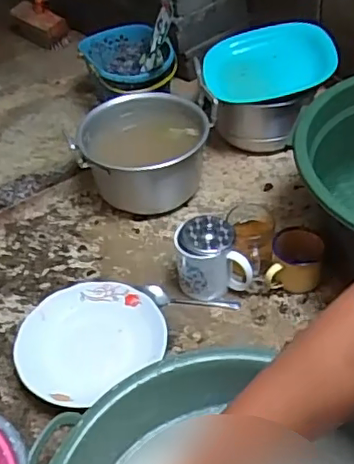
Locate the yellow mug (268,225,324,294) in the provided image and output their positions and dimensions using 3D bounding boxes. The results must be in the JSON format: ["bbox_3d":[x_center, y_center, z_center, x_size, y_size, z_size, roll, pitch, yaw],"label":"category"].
[{"bbox_3d":[0.173,0.044,0.823,0.072,0.065,0.077,7,46,14],"label":"yellow mug"}]

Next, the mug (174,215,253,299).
[{"bbox_3d":[0.050,0.038,0.819,0.099,0.103,0.073,-10,44,-4],"label":"mug"}]

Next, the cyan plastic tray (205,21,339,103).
[{"bbox_3d":[0.165,-0.306,1.027,0.233,0.050,0.212,-8,43,0],"label":"cyan plastic tray"}]

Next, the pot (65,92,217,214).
[{"bbox_3d":[-0.053,-0.128,0.974,0.215,0.139,0.197,-4,43,4],"label":"pot"}]

